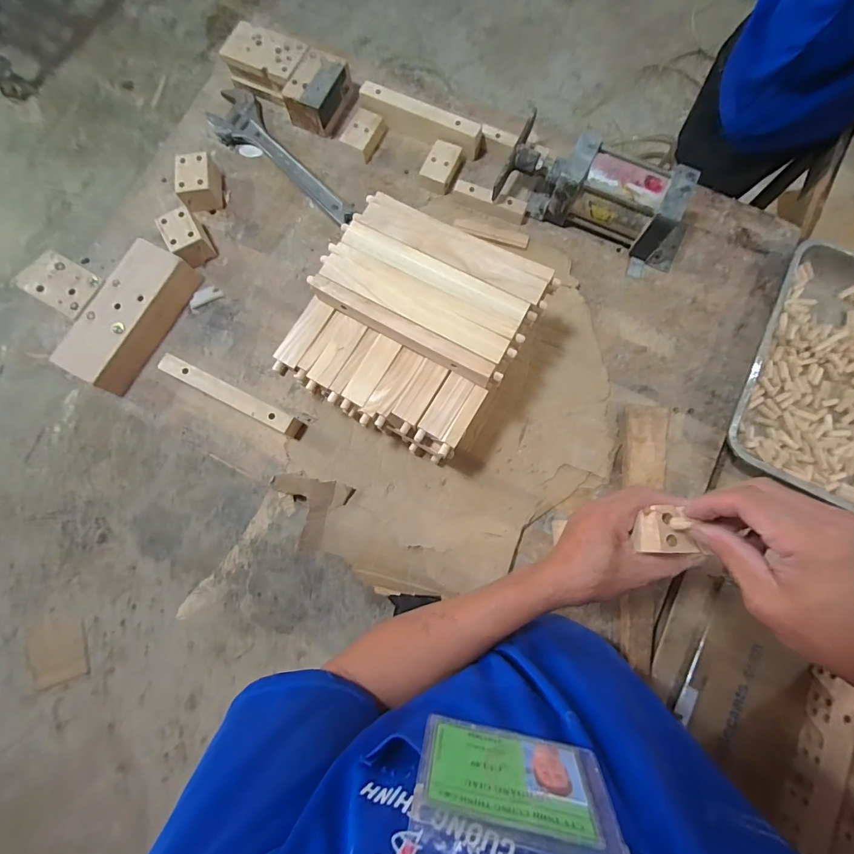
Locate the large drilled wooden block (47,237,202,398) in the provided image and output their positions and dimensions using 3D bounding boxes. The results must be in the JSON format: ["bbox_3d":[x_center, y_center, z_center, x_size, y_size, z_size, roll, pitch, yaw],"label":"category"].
[{"bbox_3d":[-0.467,-0.174,0.639,0.091,0.068,0.229,28,80,7],"label":"large drilled wooden block"}]

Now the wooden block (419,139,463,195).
[{"bbox_3d":[0.024,-0.446,0.703,0.052,0.031,0.077,23,78,6],"label":"wooden block"}]

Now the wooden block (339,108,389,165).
[{"bbox_3d":[-0.111,-0.516,0.721,0.060,0.034,0.077,25,79,7],"label":"wooden block"}]

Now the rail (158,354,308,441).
[{"bbox_3d":[-0.290,-0.046,0.613,0.227,0.050,0.027,27,79,7],"label":"rail"}]

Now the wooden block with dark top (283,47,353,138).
[{"bbox_3d":[-0.190,-0.588,0.717,0.082,0.055,0.111,26,79,7],"label":"wooden block with dark top"}]

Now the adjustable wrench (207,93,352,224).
[{"bbox_3d":[-0.265,-0.461,0.715,0.091,0.028,0.336,-38,80,-6],"label":"adjustable wrench"}]

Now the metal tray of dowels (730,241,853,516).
[{"bbox_3d":[0.641,-0.071,0.615,0.298,0.037,0.396,24,79,6],"label":"metal tray of dowels"}]

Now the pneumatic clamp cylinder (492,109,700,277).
[{"bbox_3d":[0.273,-0.368,0.647,0.310,0.106,0.130,27,79,7],"label":"pneumatic clamp cylinder"}]

